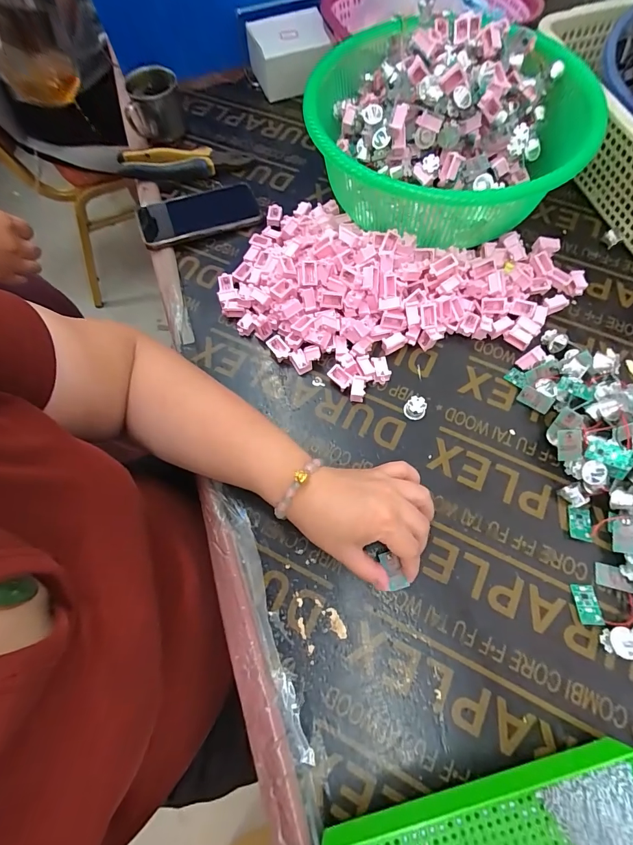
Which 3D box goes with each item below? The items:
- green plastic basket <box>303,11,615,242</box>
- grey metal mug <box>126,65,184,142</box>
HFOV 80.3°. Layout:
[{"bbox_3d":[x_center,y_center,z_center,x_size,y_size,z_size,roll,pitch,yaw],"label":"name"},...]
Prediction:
[{"bbox_3d":[0.159,-0.351,0.461,0.315,0.114,0.302,-1,69,2],"label":"green plastic basket"},{"bbox_3d":[-0.244,-0.482,0.572,0.075,0.064,0.083,-11,69,-2],"label":"grey metal mug"}]

